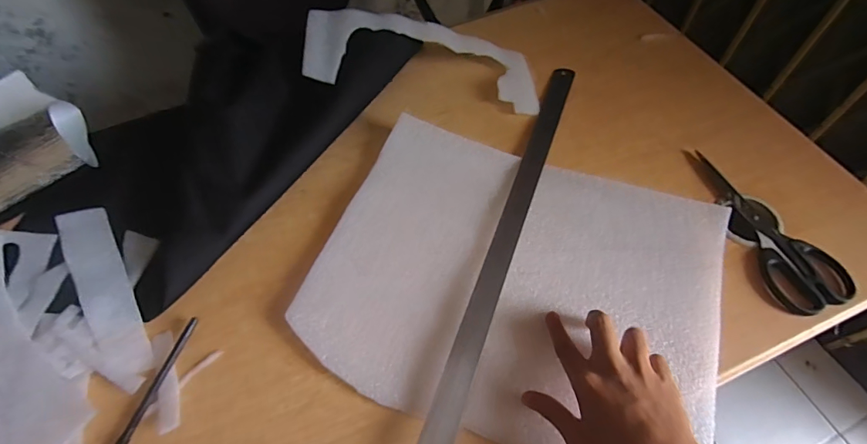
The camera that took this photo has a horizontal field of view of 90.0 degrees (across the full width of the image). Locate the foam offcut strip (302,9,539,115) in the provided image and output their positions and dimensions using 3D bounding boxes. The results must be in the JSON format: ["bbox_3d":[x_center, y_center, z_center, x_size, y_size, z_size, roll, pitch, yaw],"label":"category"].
[{"bbox_3d":[-0.012,-0.211,0.564,0.302,0.014,0.119,7,69,-8],"label":"foam offcut strip"}]

